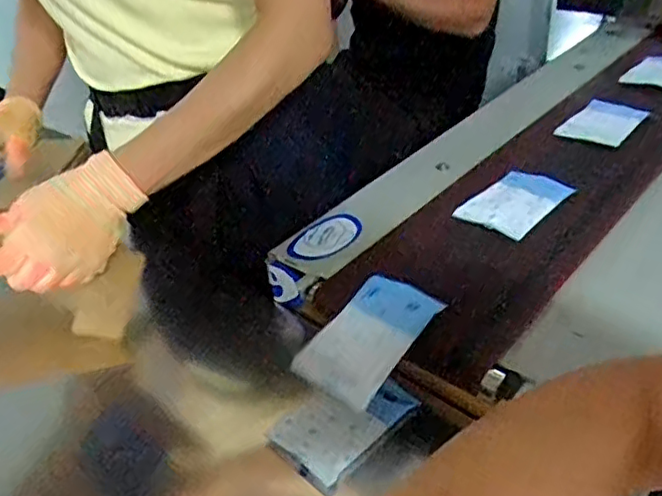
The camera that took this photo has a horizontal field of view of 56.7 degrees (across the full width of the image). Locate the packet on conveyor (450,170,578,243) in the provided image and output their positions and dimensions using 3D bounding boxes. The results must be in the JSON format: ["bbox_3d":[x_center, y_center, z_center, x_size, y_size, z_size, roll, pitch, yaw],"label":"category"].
[{"bbox_3d":[0.225,-0.060,0.739,0.137,0.017,0.084,-33,45,-30],"label":"packet on conveyor"}]

